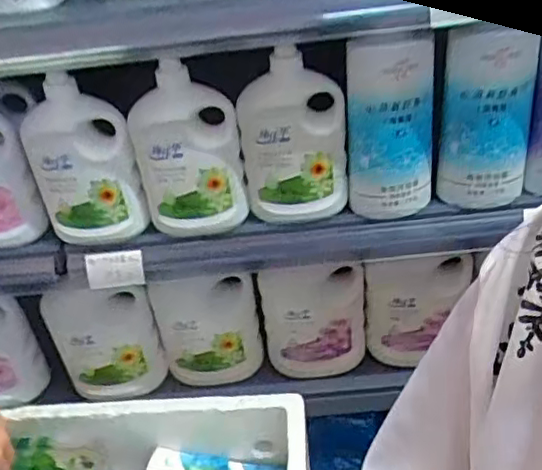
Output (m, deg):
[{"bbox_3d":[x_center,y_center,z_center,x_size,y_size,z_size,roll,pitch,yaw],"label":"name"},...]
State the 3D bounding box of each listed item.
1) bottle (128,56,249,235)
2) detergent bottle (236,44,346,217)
[{"bbox_3d":[-0.100,-0.103,0.746,0.122,0.193,0.068,-12,37,-5],"label":"bottle"},{"bbox_3d":[0.027,-0.123,0.747,0.121,0.196,0.076,-4,37,5],"label":"detergent bottle"}]

